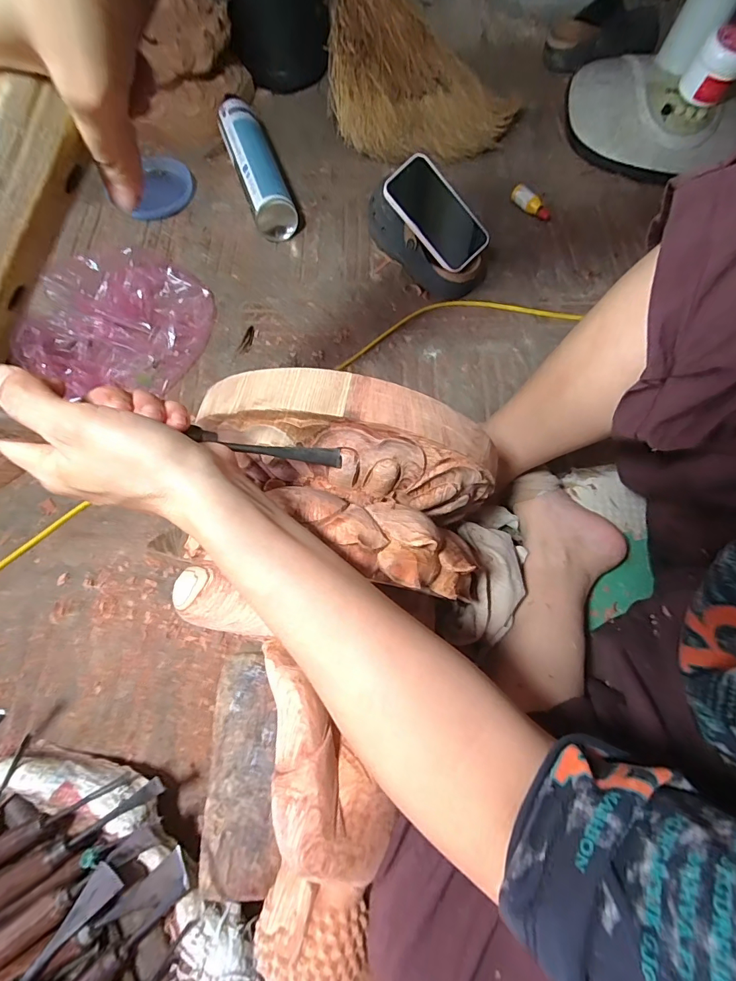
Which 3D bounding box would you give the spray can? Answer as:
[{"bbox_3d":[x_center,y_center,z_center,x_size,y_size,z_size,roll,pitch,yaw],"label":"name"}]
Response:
[{"bbox_3d":[-0.175,-0.506,0.654,0.065,0.061,0.276,-19,71,-7],"label":"spray can"}]

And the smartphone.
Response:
[{"bbox_3d":[0.093,-0.367,0.552,0.073,0.012,0.146,-42,97,-1],"label":"smartphone"}]

